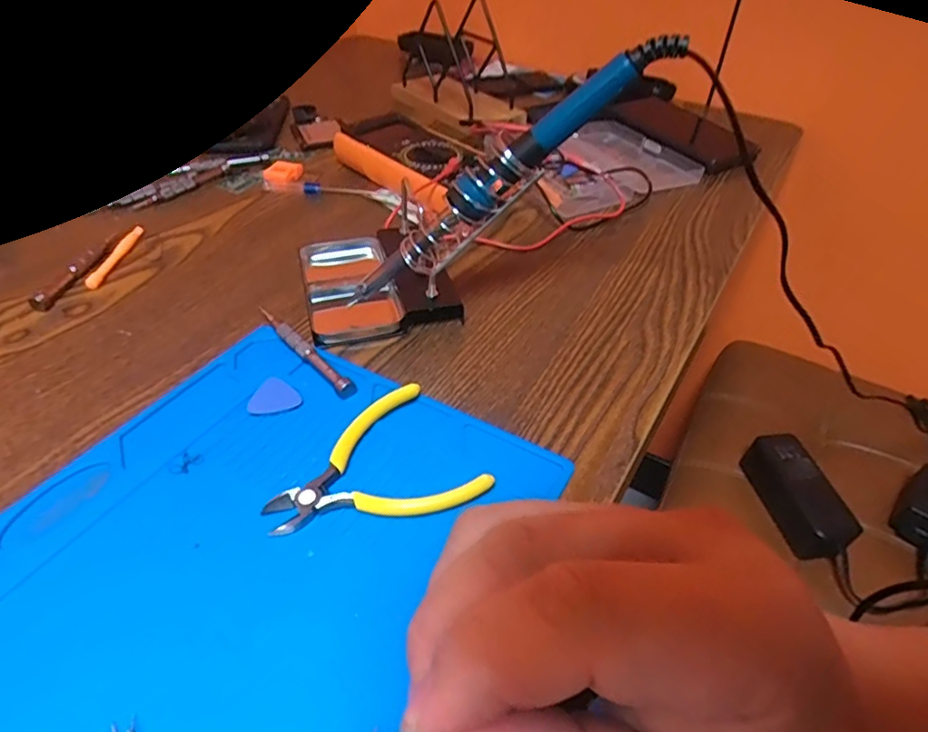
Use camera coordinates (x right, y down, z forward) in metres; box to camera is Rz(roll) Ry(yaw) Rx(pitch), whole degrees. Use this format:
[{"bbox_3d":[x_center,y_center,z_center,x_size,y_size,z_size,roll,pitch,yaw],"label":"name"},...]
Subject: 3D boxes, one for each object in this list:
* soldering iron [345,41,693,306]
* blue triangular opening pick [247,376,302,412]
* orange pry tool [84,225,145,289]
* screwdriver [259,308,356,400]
[{"bbox_3d":[0.018,-0.112,0.350,0.235,0.024,0.020,-35,38,21],"label":"soldering iron"},{"bbox_3d":[-0.114,0.018,0.352,0.028,0.004,0.027,27,48,25],"label":"blue triangular opening pick"},{"bbox_3d":[-0.270,-0.087,0.463,0.011,0.005,0.082,4,42,2],"label":"orange pry tool"},{"bbox_3d":[-0.102,-0.011,0.381,0.010,0.011,0.101,-31,52,-31],"label":"screwdriver"}]

